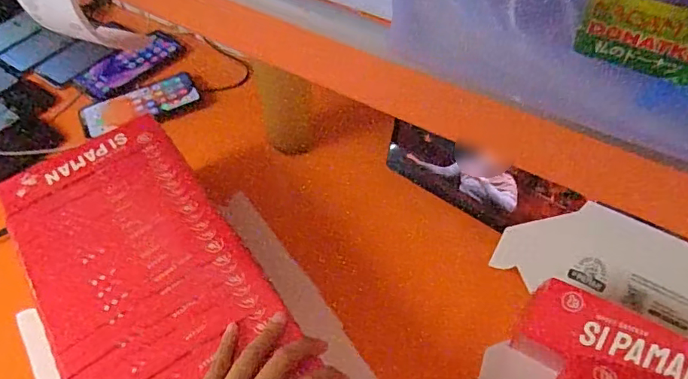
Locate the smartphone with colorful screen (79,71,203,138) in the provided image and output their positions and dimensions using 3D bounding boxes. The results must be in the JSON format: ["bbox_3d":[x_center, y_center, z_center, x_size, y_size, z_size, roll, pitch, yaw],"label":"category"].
[{"bbox_3d":[-0.304,-0.128,0.768,0.167,0.010,0.079,-23,55,-15],"label":"smartphone with colorful screen"}]

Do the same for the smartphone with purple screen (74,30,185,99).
[{"bbox_3d":[-0.341,-0.200,0.825,0.165,0.014,0.064,-37,60,-24],"label":"smartphone with purple screen"}]

